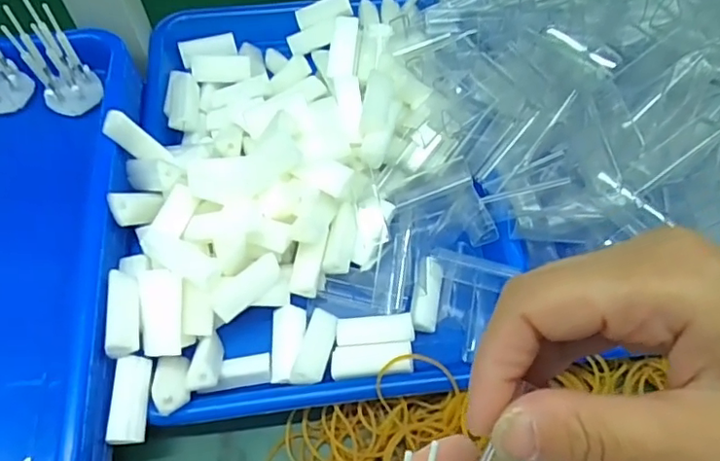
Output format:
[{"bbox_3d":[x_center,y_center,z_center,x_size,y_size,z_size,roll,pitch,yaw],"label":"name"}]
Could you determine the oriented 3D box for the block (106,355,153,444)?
[{"bbox_3d":[-0.127,0.093,0.312,0.020,0.012,0.045,20,54,-35],"label":"block"}]

